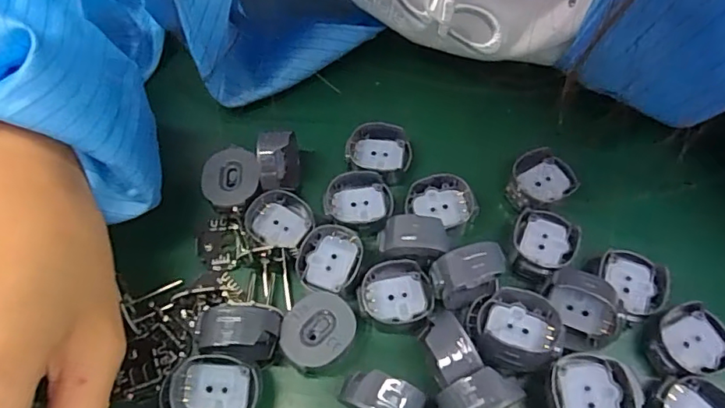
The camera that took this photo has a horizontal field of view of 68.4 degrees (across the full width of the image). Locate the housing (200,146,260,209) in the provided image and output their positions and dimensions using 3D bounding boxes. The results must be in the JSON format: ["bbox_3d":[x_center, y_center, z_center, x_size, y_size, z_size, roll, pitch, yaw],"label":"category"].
[{"bbox_3d":[-0.056,-0.009,0.232,0.024,0.013,0.028,-11,63,-2],"label":"housing"}]

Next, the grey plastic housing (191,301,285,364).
[{"bbox_3d":[-0.044,0.048,0.193,0.028,0.025,0.018,3,63,5],"label":"grey plastic housing"}]

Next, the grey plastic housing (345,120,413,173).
[{"bbox_3d":[0.007,-0.026,0.235,0.029,0.009,0.021,17,65,12],"label":"grey plastic housing"}]

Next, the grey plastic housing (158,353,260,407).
[{"bbox_3d":[-0.052,0.066,0.188,0.032,0.013,0.026,7,82,5],"label":"grey plastic housing"}]

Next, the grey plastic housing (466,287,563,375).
[{"bbox_3d":[0.053,0.045,0.189,0.030,0.017,0.032,-1,63,3],"label":"grey plastic housing"}]

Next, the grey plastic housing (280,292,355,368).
[{"bbox_3d":[-0.016,0.047,0.198,0.025,0.010,0.026,-1,63,3],"label":"grey plastic housing"}]

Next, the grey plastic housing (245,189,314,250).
[{"bbox_3d":[-0.035,0.006,0.222,0.028,0.008,0.022,21,66,13],"label":"grey plastic housing"}]

